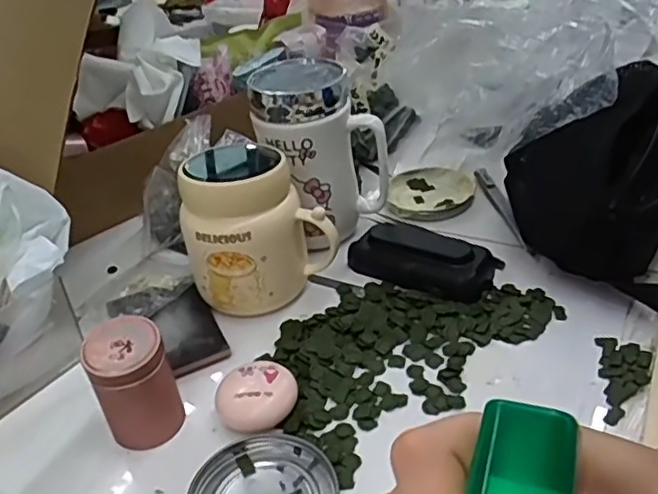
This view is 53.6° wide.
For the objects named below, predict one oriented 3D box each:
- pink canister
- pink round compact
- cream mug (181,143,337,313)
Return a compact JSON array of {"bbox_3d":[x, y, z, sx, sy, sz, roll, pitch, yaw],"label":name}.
[{"bbox_3d":[-0.113,0.081,0.384,0.043,0.069,0.040,-19,36,-17],"label":"pink canister"},{"bbox_3d":[-0.044,0.092,0.396,0.048,0.024,0.041,-14,35,-9],"label":"pink round compact"},{"bbox_3d":[-0.058,-0.020,0.482,0.097,0.110,0.097,-15,35,-12],"label":"cream mug"}]

